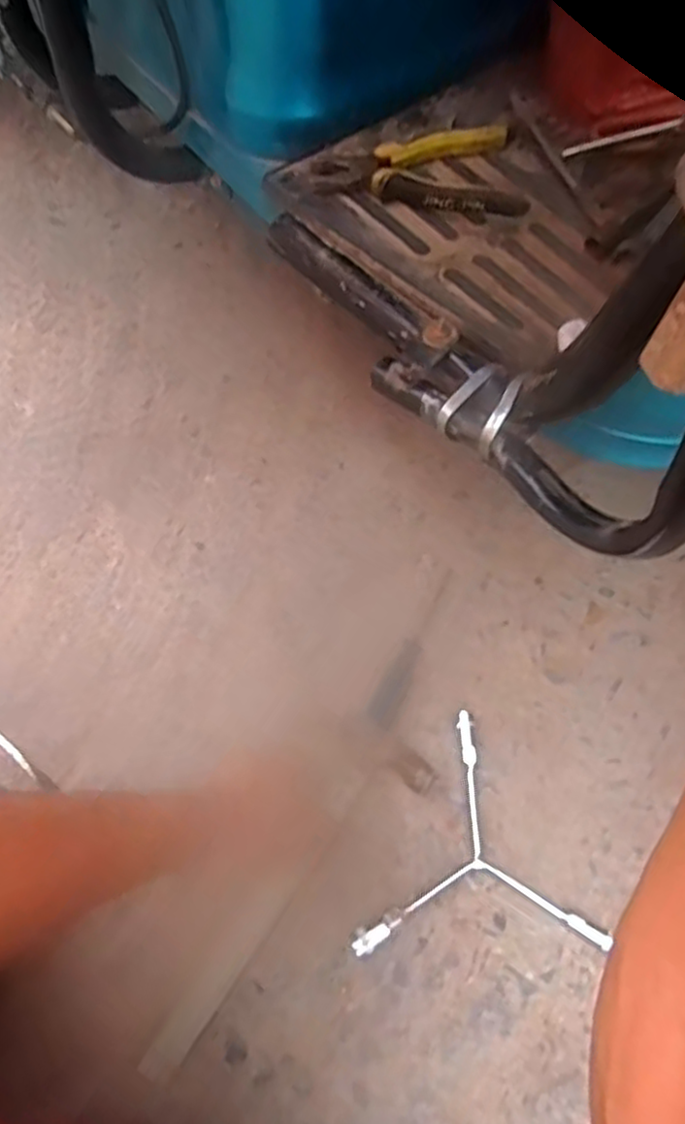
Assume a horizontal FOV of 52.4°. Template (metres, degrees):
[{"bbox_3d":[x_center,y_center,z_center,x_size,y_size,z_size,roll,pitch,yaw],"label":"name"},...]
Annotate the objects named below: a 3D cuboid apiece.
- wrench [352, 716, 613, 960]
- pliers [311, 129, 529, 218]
[{"bbox_3d":[0.148,0.280,0.614,0.198,0.022,0.224,26,66,11],"label":"wrench"},{"bbox_3d":[0.066,-0.331,0.605,0.172,0.026,0.104,-6,64,-4],"label":"pliers"}]

